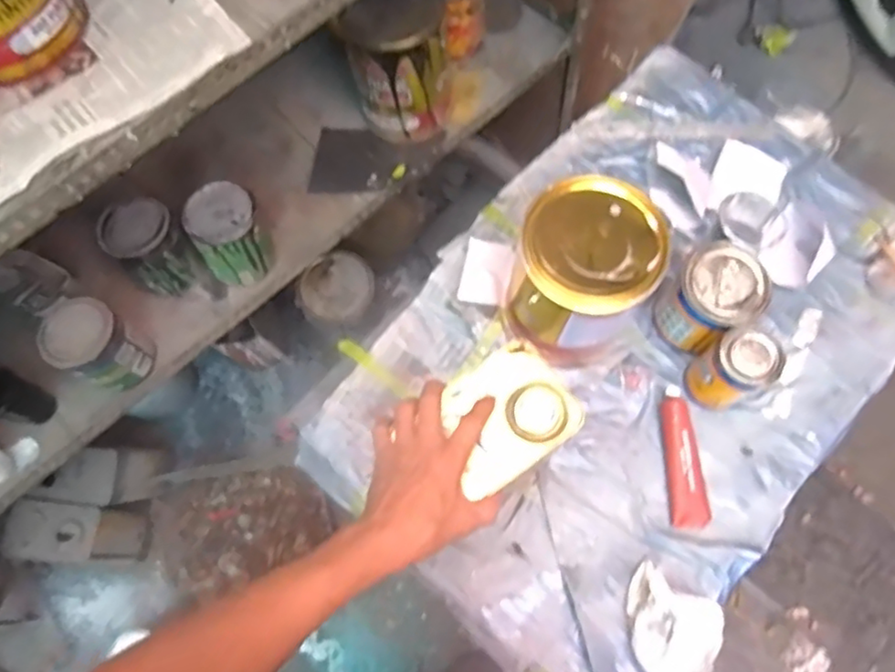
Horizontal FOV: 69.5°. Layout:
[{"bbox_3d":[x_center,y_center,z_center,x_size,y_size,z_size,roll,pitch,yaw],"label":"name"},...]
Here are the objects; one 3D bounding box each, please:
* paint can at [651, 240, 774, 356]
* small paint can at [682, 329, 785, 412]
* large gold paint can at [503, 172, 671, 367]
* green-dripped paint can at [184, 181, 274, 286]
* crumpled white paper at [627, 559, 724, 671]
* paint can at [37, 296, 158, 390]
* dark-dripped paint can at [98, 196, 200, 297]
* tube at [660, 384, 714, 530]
[{"bbox_3d":[0.330,-0.042,0.822,0.094,0.144,0.100,-1,68,2],"label":"paint can"},{"bbox_3d":[0.345,0.046,0.793,0.064,0.142,0.069,-1,68,2],"label":"small paint can"},{"bbox_3d":[0.165,-0.073,0.797,0.154,0.201,0.152,-1,68,2],"label":"large gold paint can"},{"bbox_3d":[-0.334,-0.154,1.007,0.107,0.134,0.110,-1,68,2],"label":"green-dripped paint can"},{"bbox_3d":[0.251,0.336,0.738,0.107,0.047,0.109,33,73,14],"label":"crumpled white paper"},{"bbox_3d":[-0.511,0.014,0.949,0.110,0.113,0.100,-1,68,2],"label":"paint can"},{"bbox_3d":[-0.462,-0.140,1.009,0.104,0.134,0.108,-1,68,2],"label":"dark-dripped paint can"},{"bbox_3d":[0.294,0.149,0.815,0.044,0.026,0.175,-6,68,0],"label":"tube"}]

